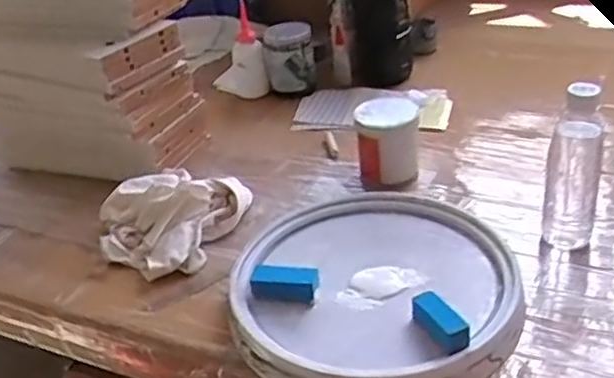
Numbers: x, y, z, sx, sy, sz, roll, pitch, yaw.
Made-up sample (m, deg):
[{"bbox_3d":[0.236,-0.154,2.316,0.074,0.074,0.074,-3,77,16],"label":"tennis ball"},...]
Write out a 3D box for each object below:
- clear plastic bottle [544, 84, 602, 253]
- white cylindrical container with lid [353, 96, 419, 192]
[{"bbox_3d":[0.286,-0.026,0.743,0.049,0.189,0.057,7,33,21],"label":"clear plastic bottle"},{"bbox_3d":[0.110,-0.065,0.946,0.078,0.097,0.082,-5,31,3],"label":"white cylindrical container with lid"}]

